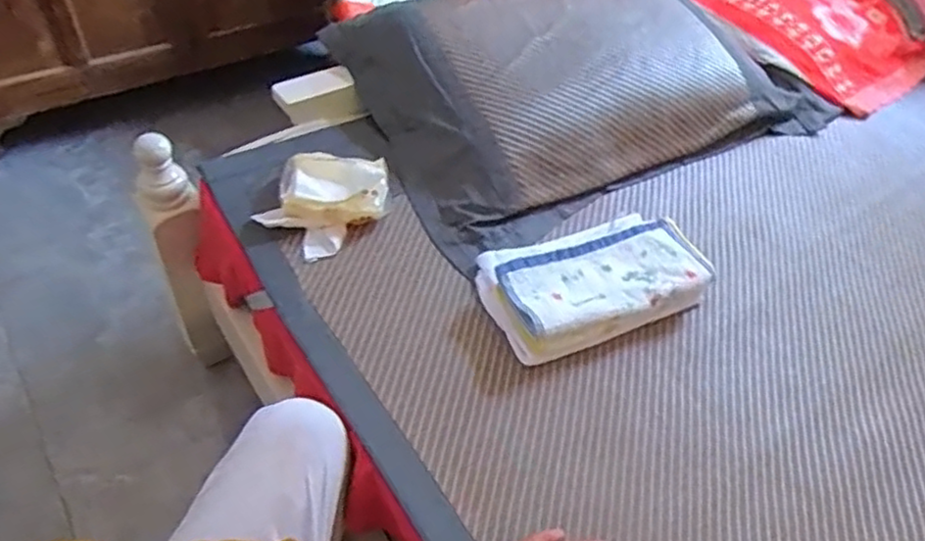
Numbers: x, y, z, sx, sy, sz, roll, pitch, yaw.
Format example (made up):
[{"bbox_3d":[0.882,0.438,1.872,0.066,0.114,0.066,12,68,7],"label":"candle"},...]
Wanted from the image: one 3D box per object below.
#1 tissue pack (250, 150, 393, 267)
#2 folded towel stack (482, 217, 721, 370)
[{"bbox_3d":[-0.167,-0.094,0.837,0.133,0.050,0.158,32,53,20],"label":"tissue pack"},{"bbox_3d":[0.153,0.004,0.802,0.261,0.063,0.154,-17,53,-20],"label":"folded towel stack"}]

